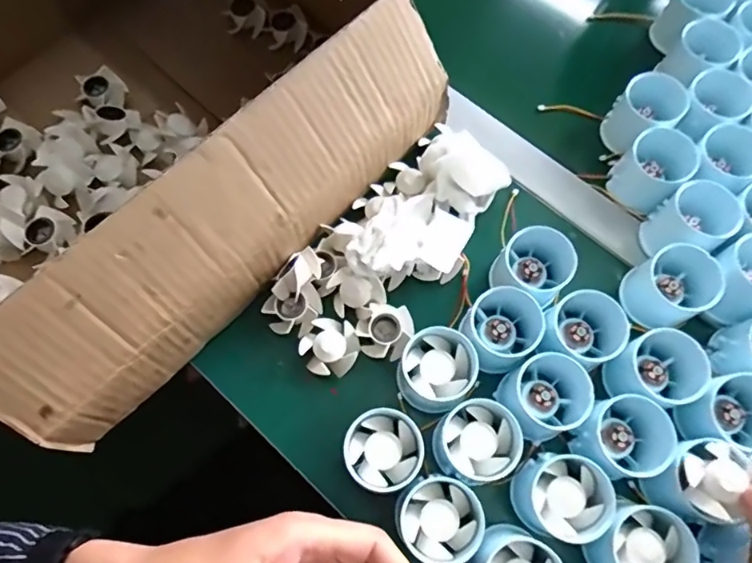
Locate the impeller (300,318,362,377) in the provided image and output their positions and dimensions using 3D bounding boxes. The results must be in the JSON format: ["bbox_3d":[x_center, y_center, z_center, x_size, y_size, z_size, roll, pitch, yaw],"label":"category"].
[{"bbox_3d":[-0.035,0.050,0.408,0.043,0.017,0.041,0,69,0],"label":"impeller"}]

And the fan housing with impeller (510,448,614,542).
[{"bbox_3d":[0.123,0.143,0.355,0.053,0.047,0.051,0,69,0],"label":"fan housing with impeller"}]

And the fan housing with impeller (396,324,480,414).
[{"bbox_3d":[0.044,0.065,0.387,0.050,0.047,0.052,0,69,0],"label":"fan housing with impeller"}]

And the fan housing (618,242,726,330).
[{"bbox_3d":[0.223,0.004,0.404,0.050,0.053,0.051,0,69,0],"label":"fan housing"}]

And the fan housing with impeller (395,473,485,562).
[{"bbox_3d":[0.041,0.157,0.355,0.051,0.044,0.053,0,69,0],"label":"fan housing with impeller"}]

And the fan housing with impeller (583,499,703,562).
[{"bbox_3d":[0.168,0.171,0.344,0.053,0.044,0.051,0,69,0],"label":"fan housing with impeller"}]

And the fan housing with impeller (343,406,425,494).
[{"bbox_3d":[0.005,0.117,0.369,0.051,0.044,0.050,0,69,0],"label":"fan housing with impeller"}]

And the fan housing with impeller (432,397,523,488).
[{"bbox_3d":[0.069,0.112,0.372,0.053,0.043,0.052,0,69,0],"label":"fan housing with impeller"}]

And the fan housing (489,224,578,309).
[{"bbox_3d":[0.121,-0.011,0.412,0.057,0.050,0.066,42,75,14],"label":"fan housing"}]

